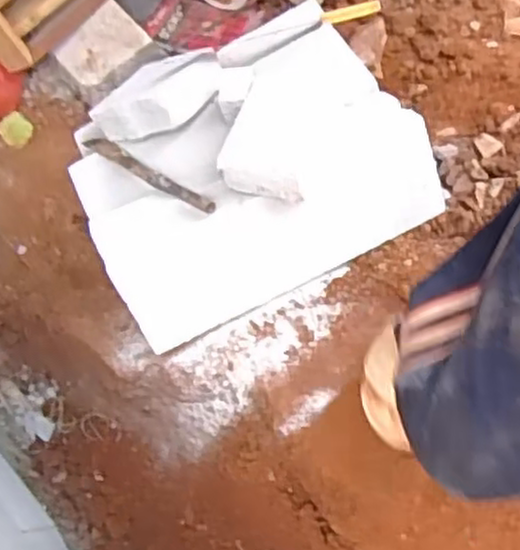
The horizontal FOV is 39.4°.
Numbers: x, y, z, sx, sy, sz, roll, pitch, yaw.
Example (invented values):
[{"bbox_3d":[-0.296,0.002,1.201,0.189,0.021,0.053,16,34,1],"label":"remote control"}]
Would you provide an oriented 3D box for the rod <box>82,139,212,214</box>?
[{"bbox_3d":[-0.210,-0.189,1.340,0.403,0.027,0.035,31,75,41],"label":"rod"}]

